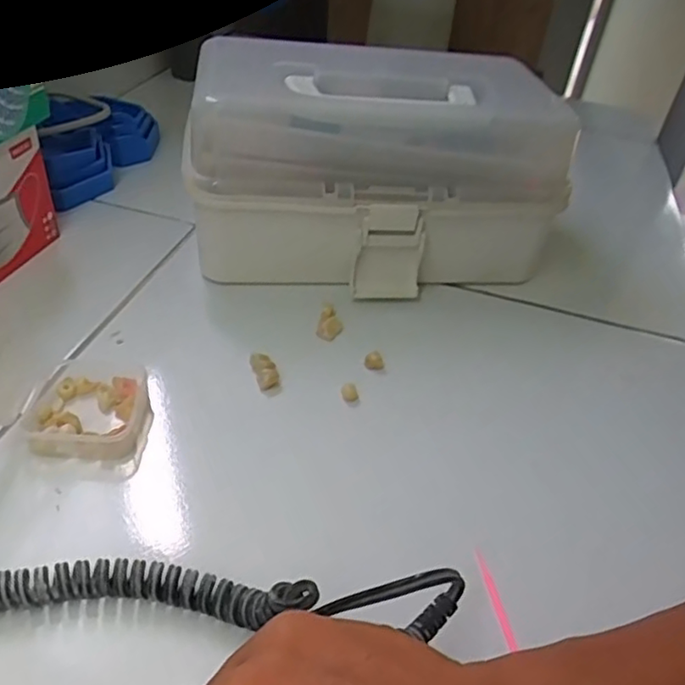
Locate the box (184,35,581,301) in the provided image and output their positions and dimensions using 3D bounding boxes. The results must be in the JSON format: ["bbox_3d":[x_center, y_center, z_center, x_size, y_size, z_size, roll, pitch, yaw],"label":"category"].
[{"bbox_3d":[0.024,-0.119,0.432,0.255,0.131,0.115,1,41,-7],"label":"box"}]

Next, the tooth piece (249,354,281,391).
[{"bbox_3d":[-0.046,0.017,0.367,0.012,0.010,0.023,-11,44,-21],"label":"tooth piece"}]

